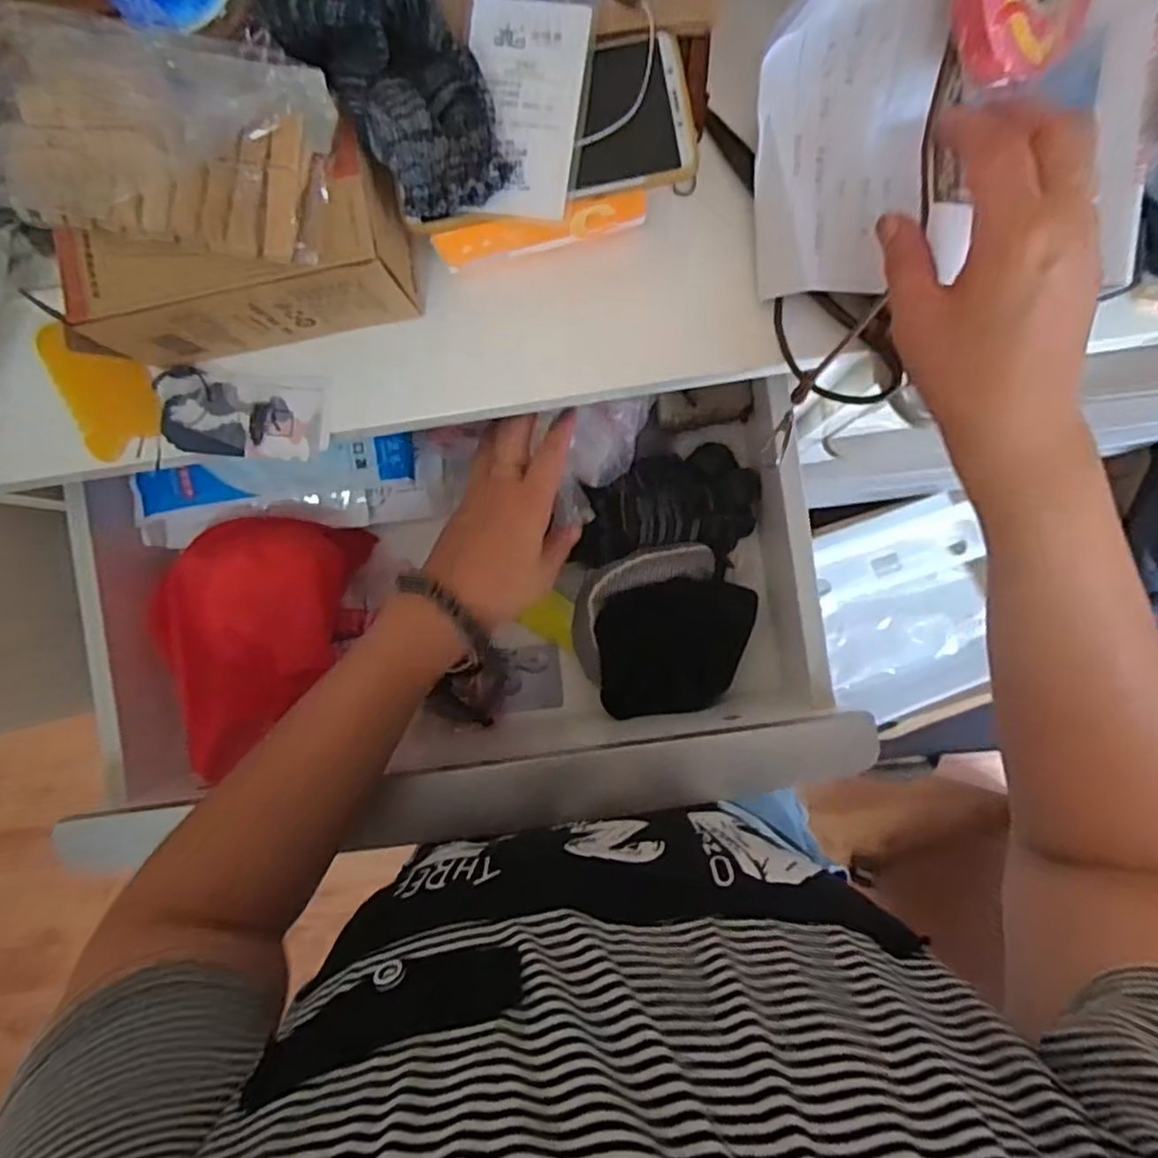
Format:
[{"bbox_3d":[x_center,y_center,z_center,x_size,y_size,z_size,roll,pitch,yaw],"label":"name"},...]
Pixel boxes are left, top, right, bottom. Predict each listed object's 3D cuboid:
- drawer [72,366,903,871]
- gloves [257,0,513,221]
[{"bbox_3d":[-0.091,0.030,0.532,0.500,0.121,0.277,-8,90,4],"label":"drawer"},{"bbox_3d":[-0.087,-0.241,0.338,0.070,0.034,0.127,-38,88,3],"label":"gloves"}]

